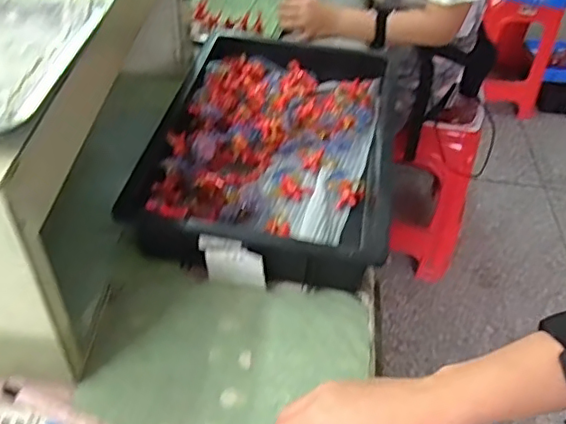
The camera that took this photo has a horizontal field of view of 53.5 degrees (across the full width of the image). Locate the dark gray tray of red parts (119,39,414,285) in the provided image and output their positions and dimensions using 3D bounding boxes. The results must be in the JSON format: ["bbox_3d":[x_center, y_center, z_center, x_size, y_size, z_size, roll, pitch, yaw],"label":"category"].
[{"bbox_3d":[-0.011,-0.097,0.808,0.307,0.095,0.462,10,45,3],"label":"dark gray tray of red parts"}]

